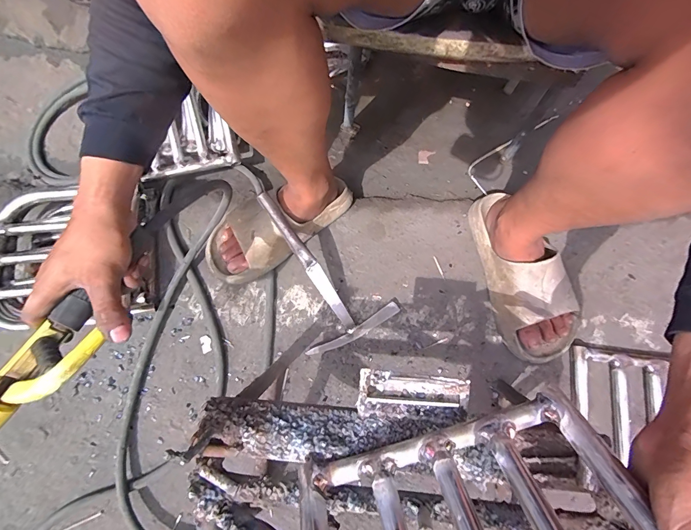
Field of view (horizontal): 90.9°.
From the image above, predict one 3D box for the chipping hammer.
[{"bbox_3d":[-0.055,0.011,0.563,0.159,0.020,0.289,-37,102,-7],"label":"chipping hammer"}]

